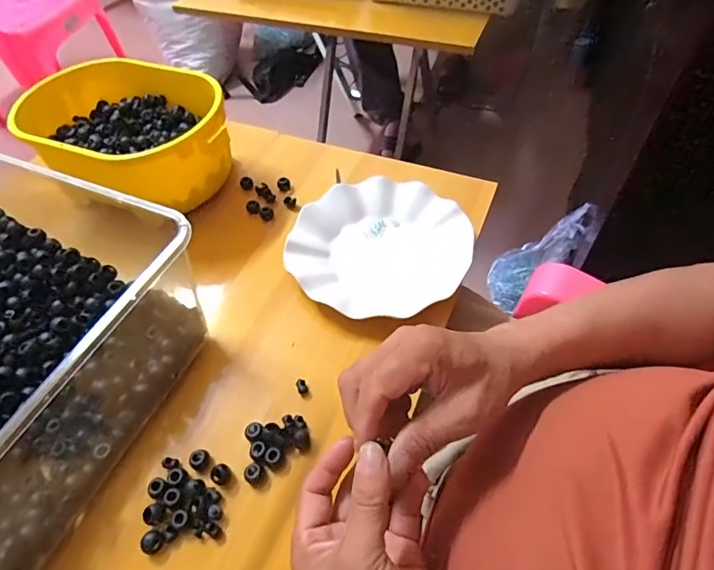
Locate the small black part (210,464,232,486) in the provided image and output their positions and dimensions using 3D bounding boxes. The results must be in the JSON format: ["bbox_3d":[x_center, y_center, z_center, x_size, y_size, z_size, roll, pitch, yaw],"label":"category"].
[{"bbox_3d":[-0.106,0.146,0.358,0.014,0.011,0.015,-2,52,3],"label":"small black part"}]

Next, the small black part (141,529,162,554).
[{"bbox_3d":[-0.149,0.185,0.335,0.011,0.010,0.015,19,56,18],"label":"small black part"}]

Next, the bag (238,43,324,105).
[{"bbox_3d":[-0.257,-0.732,1.596,0.267,0.139,0.063,-27,53,6],"label":"bag"}]

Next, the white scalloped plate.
[{"bbox_3d":[0.025,-0.043,0.487,0.178,0.031,0.170,-2,52,3],"label":"white scalloped plate"}]

